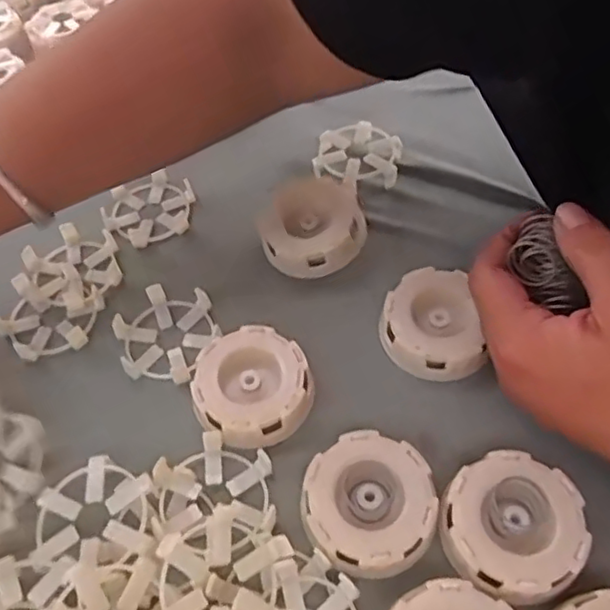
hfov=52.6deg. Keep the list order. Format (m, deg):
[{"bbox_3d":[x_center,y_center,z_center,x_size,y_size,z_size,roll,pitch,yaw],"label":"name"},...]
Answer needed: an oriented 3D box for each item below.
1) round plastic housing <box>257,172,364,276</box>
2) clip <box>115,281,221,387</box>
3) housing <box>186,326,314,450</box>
[{"bbox_3d":[0.005,-0.049,0.385,0.064,0.024,0.064,-11,54,16],"label":"round plastic housing"},{"bbox_3d":[-0.079,0.015,0.355,0.056,0.017,0.062,-22,56,-11],"label":"clip"},{"bbox_3d":[-0.028,0.044,0.327,0.059,0.021,0.059,-2,55,2],"label":"housing"}]

